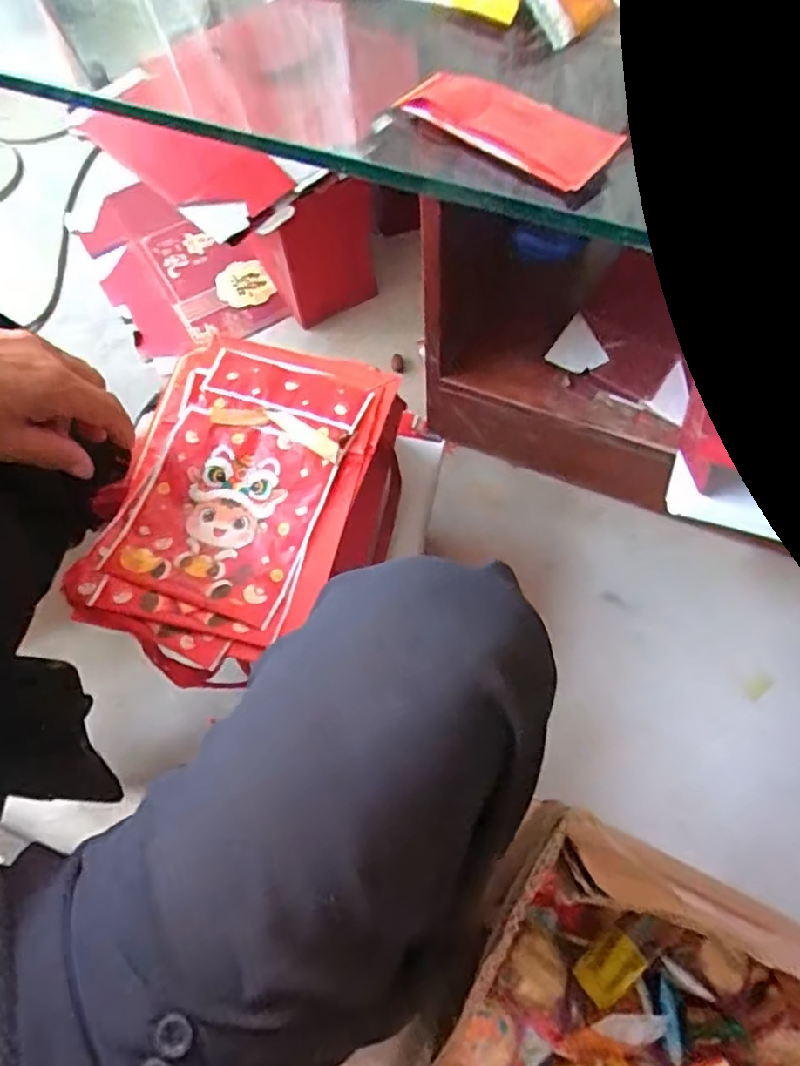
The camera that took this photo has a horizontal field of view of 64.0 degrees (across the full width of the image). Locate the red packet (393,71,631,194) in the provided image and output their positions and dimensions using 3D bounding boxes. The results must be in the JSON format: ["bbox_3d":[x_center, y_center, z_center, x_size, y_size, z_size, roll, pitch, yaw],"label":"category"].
[{"bbox_3d":[0.049,-0.192,0.299,0.105,0.009,0.045,40,73,17],"label":"red packet"}]

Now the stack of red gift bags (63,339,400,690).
[{"bbox_3d":[-0.142,-0.035,0.542,0.202,0.040,0.296,16,68,8],"label":"stack of red gift bags"}]

